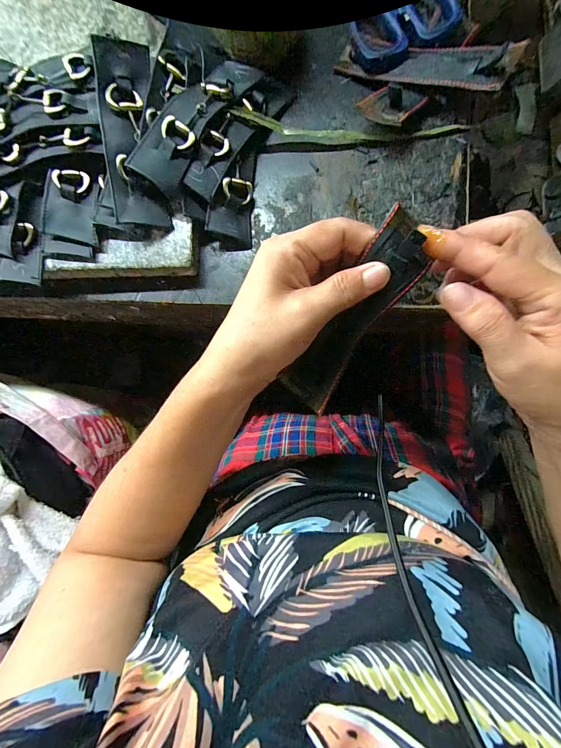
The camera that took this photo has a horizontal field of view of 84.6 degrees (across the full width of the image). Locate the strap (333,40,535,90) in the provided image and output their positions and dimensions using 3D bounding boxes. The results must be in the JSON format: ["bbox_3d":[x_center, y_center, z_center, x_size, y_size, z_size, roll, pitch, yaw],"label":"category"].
[{"bbox_3d":[0.114,-0.246,0.244,0.142,0.011,0.028,25,109,20],"label":"strap"}]

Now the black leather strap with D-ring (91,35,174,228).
[{"bbox_3d":[-0.113,-0.183,0.236,0.040,0.007,0.131,-9,96,-29],"label":"black leather strap with D-ring"}]

